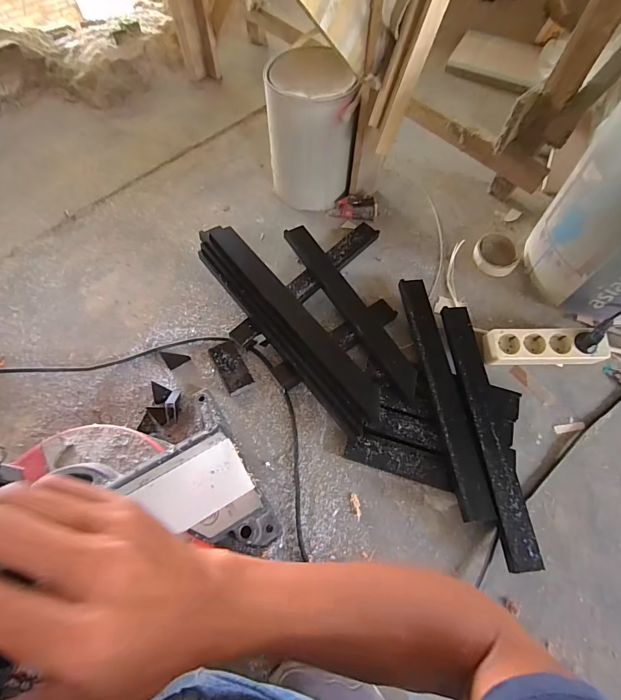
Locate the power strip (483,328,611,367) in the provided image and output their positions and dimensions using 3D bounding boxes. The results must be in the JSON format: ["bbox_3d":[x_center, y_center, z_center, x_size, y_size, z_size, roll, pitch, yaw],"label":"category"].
[{"bbox_3d":[0.417,-0.003,0.682,0.212,0.046,0.068,0,66,-1],"label":"power strip"}]

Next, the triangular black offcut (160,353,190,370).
[{"bbox_3d":[-0.245,0.020,0.683,0.055,0.007,0.029,10,66,4],"label":"triangular black offcut"}]

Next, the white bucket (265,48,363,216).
[{"bbox_3d":[-0.007,-0.446,0.786,0.158,0.231,0.189,-8,66,-5],"label":"white bucket"}]

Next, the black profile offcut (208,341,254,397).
[{"bbox_3d":[-0.139,0.030,0.669,0.047,0.022,0.093,-27,69,-12],"label":"black profile offcut"}]

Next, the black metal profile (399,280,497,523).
[{"bbox_3d":[0.220,0.062,0.647,0.055,0.040,0.423,-6,66,-4],"label":"black metal profile"}]

